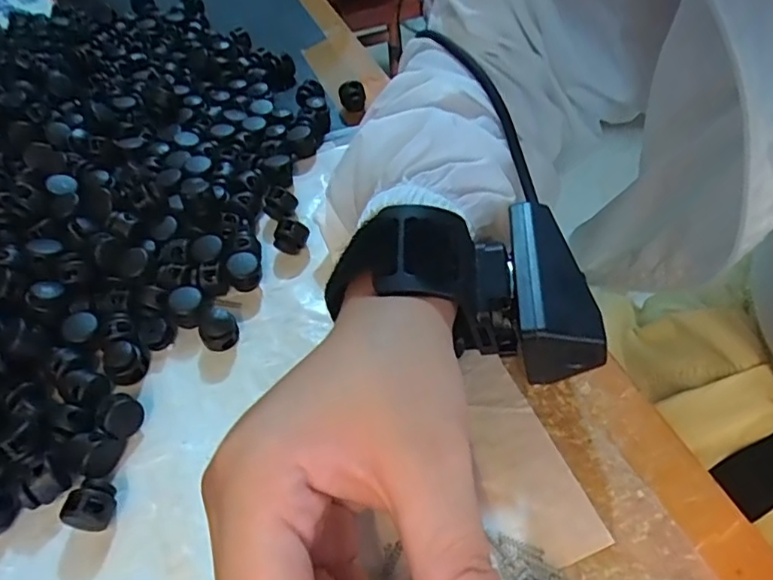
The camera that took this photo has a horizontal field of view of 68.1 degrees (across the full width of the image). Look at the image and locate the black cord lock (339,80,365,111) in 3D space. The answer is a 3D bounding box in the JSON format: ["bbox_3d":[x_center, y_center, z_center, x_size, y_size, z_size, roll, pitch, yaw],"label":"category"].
[{"bbox_3d":[-0.023,-0.127,0.376,0.016,0.018,0.016,-9,50,-3],"label":"black cord lock"}]

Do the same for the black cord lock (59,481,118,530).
[{"bbox_3d":[-0.110,0.081,0.213,0.017,0.016,0.015,-4,50,1],"label":"black cord lock"}]

